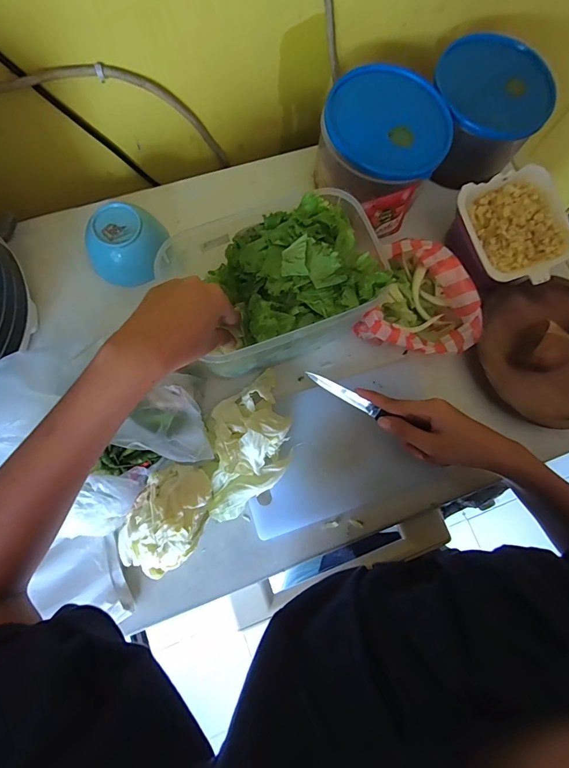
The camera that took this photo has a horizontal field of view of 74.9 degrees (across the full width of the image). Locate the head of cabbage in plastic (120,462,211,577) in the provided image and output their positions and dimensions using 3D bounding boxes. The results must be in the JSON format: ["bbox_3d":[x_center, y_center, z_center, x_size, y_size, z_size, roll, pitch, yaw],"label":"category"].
[{"bbox_3d":[-0.121,0.139,0.383,0.073,0.072,0.113,29,79,4],"label":"head of cabbage in plastic"}]

